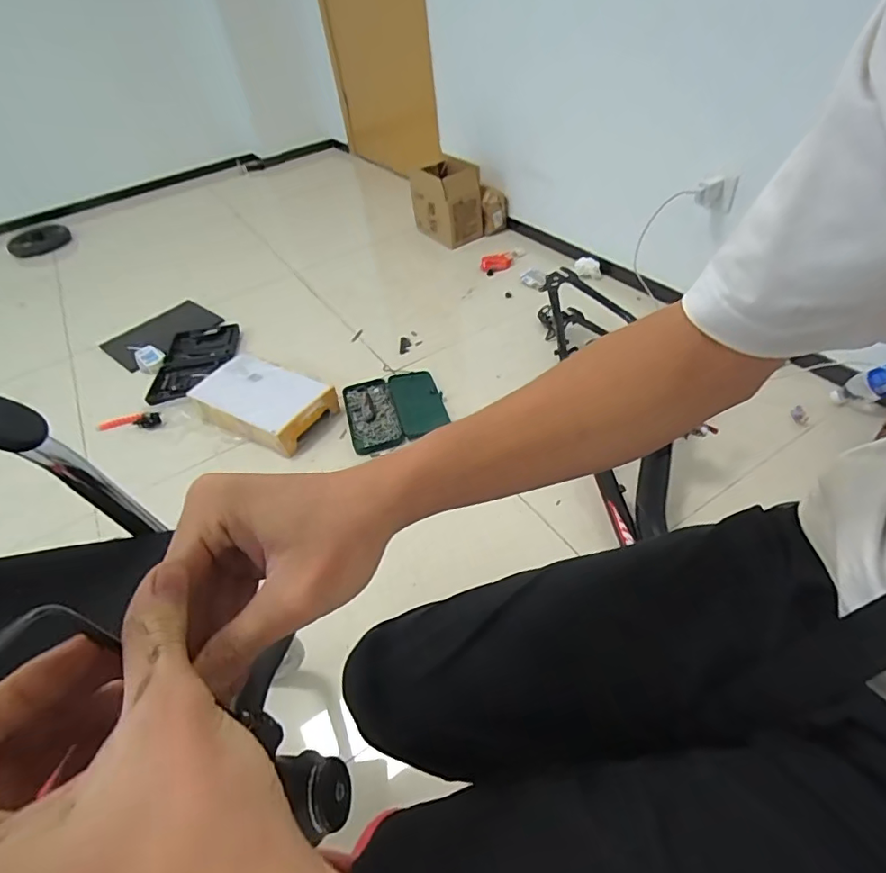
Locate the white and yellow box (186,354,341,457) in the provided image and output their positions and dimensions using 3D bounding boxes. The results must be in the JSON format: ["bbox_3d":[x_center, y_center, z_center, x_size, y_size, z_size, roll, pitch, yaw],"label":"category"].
[{"bbox_3d":[-0.457,-0.103,1.334,0.340,0.082,0.223,22,52,28],"label":"white and yellow box"}]

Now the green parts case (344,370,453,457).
[{"bbox_3d":[-0.122,-0.074,1.327,0.246,0.022,0.261,-16,44,-7],"label":"green parts case"}]

